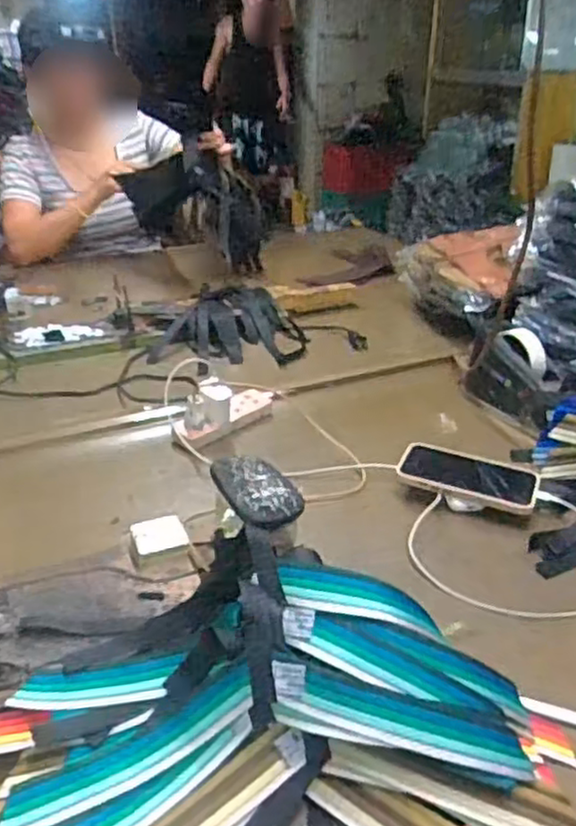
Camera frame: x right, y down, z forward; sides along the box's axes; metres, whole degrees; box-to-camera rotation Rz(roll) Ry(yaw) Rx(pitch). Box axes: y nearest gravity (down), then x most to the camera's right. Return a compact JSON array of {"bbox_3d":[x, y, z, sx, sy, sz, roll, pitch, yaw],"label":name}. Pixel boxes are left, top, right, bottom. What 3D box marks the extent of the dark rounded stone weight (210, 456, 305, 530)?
[{"bbox_3d":[-0.027,0.064,0.600,0.055,0.009,0.108,-14,31,-24],"label":"dark rounded stone weight"}]

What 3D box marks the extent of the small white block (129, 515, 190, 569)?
[{"bbox_3d":[-0.123,0.121,0.662,0.052,0.017,0.047,-13,30,-22],"label":"small white block"}]

